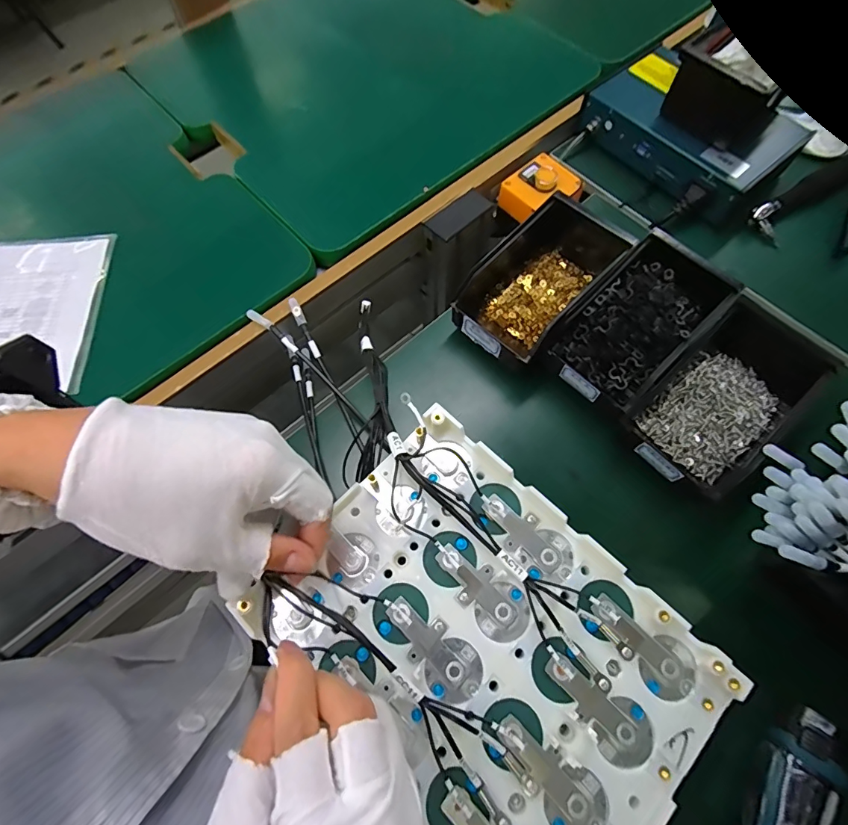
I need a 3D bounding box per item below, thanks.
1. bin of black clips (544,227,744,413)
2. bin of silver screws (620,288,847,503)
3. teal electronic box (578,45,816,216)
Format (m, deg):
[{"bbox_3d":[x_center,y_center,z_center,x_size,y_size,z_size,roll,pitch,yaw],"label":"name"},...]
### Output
[{"bbox_3d":[0.219,-0.091,0.457,0.183,0.060,0.099,-42,73,-15],"label":"bin of black clips"},{"bbox_3d":[0.291,-0.016,0.428,0.203,0.068,0.115,-41,72,-15],"label":"bin of silver screws"},{"bbox_3d":[0.339,-0.357,0.575,0.158,0.060,0.234,-38,72,-14],"label":"teal electronic box"}]

